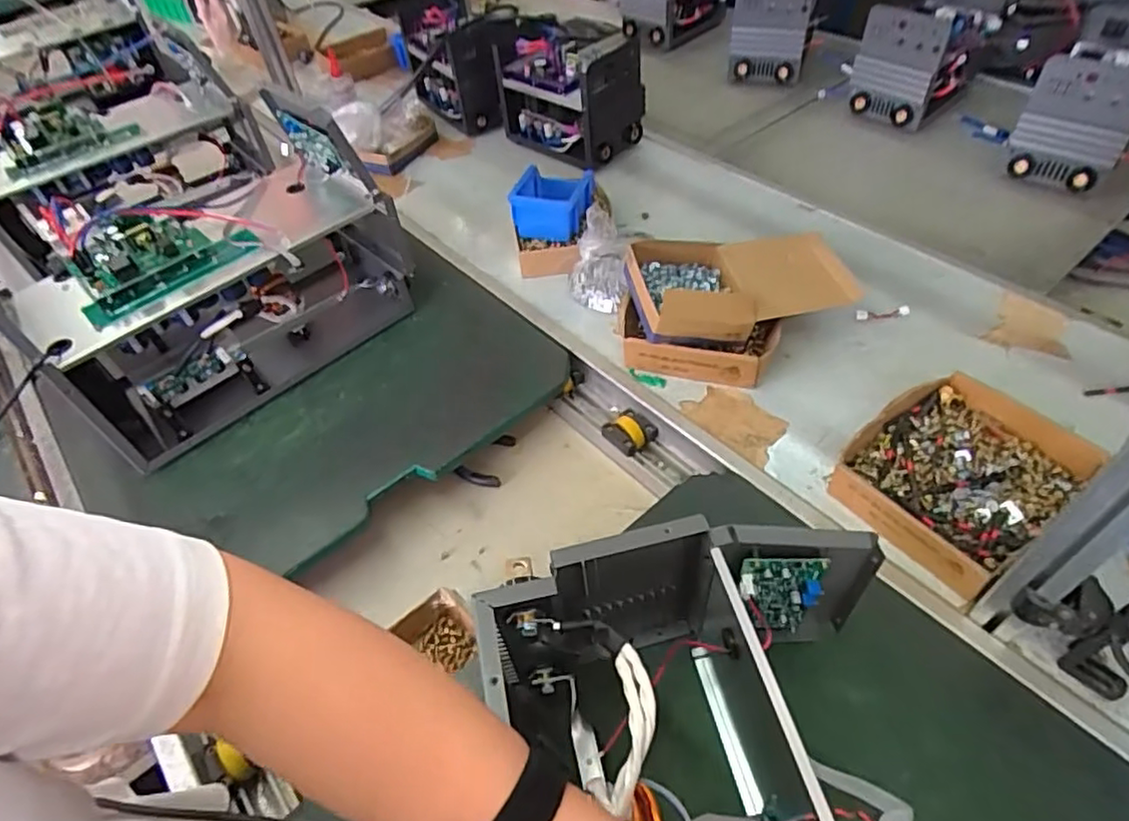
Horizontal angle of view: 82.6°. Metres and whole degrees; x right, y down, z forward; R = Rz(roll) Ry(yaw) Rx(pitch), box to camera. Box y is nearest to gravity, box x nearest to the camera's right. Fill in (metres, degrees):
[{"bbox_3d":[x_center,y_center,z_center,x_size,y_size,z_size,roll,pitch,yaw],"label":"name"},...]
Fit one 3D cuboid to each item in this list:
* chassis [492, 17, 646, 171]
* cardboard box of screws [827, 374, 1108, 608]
[{"bbox_3d":[0.002,-0.601,1.225,0.273,0.206,0.142,29,58,28],"label":"chassis"},{"bbox_3d":[0.435,0.069,0.706,0.254,0.047,0.197,-32,52,-20],"label":"cardboard box of screws"}]

